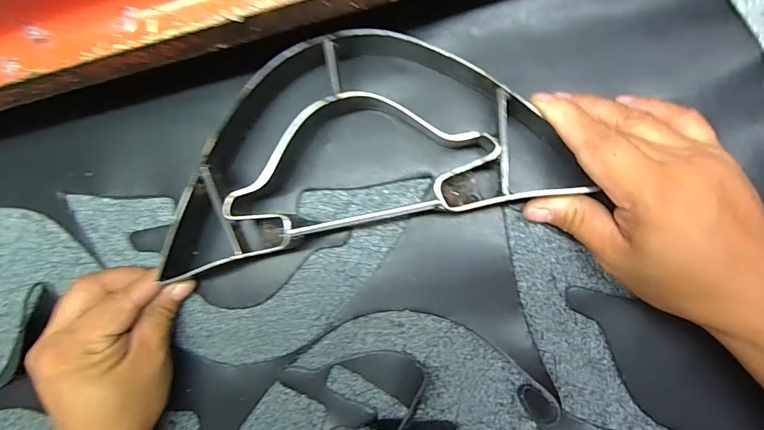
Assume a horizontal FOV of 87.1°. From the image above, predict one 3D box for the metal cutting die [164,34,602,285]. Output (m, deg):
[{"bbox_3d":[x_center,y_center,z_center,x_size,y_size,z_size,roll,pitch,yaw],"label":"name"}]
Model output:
[{"bbox_3d":[-0.021,-0.050,0.254,0.255,0.042,0.128,-13,87,9],"label":"metal cutting die"}]

